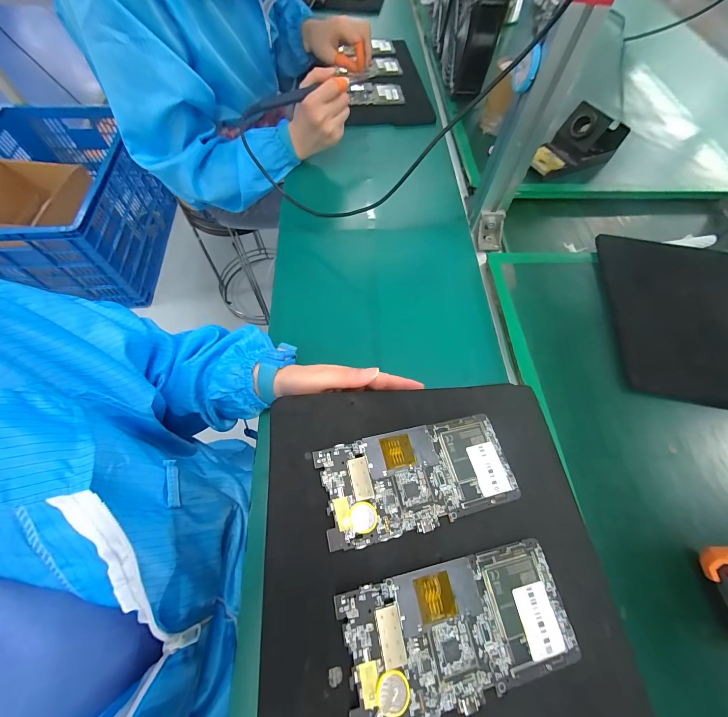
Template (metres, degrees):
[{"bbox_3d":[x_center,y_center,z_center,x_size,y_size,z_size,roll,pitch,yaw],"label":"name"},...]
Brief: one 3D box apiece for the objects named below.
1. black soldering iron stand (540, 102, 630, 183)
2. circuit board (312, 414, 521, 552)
[{"bbox_3d":[0.359,-0.367,0.526,0.146,0.072,0.069,-25,67,-12],"label":"black soldering iron stand"},{"bbox_3d":[0.045,0.092,0.249,0.154,0.005,0.072,-9,66,-15],"label":"circuit board"}]

